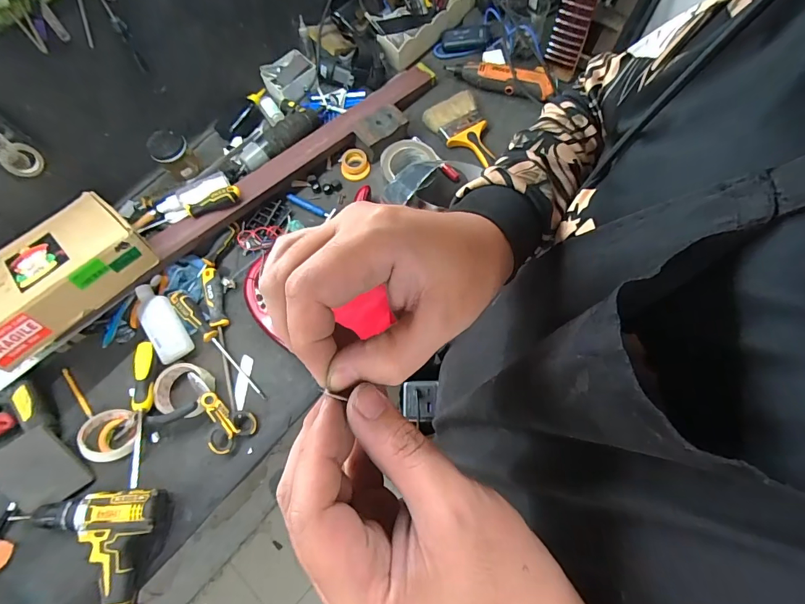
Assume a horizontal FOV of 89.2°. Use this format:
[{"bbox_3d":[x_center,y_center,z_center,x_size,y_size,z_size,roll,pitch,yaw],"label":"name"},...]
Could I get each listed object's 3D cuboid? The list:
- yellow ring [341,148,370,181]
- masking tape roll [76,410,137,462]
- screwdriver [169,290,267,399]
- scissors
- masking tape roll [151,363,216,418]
[{"bbox_3d":[-0.100,-0.290,0.858,0.060,0.023,0.064,0,72,-1],"label":"yellow ring"},{"bbox_3d":[-0.478,0.217,0.671,0.080,0.056,0.082,0,72,-1],"label":"masking tape roll"},{"bbox_3d":[-0.335,0.073,0.727,0.028,0.030,0.252,-40,77,-13],"label":"screwdriver"},{"bbox_3d":[-0.311,0.178,0.681,0.076,0.014,0.139,-36,92,-12],"label":"scissors"},{"bbox_3d":[-0.370,0.149,0.697,0.097,0.038,0.089,9,72,2],"label":"masking tape roll"}]

